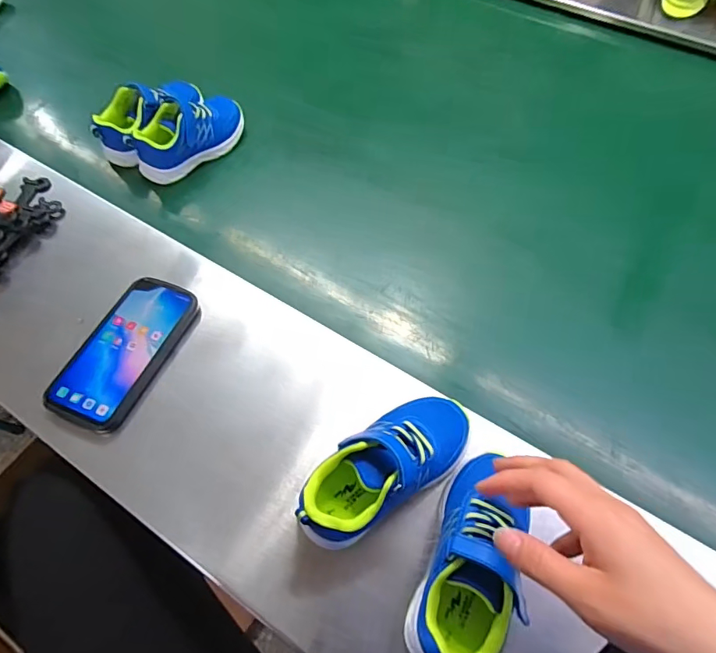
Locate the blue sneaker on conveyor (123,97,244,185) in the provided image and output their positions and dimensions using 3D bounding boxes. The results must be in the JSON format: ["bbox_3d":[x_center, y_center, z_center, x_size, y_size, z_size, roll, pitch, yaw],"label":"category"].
[{"bbox_3d":[-0.233,-0.265,0.631,0.068,0.085,0.160,34,67,17],"label":"blue sneaker on conveyor"}]

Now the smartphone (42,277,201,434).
[{"bbox_3d":[-0.233,0.021,0.463,0.085,0.013,0.163,23,64,12],"label":"smartphone"}]

